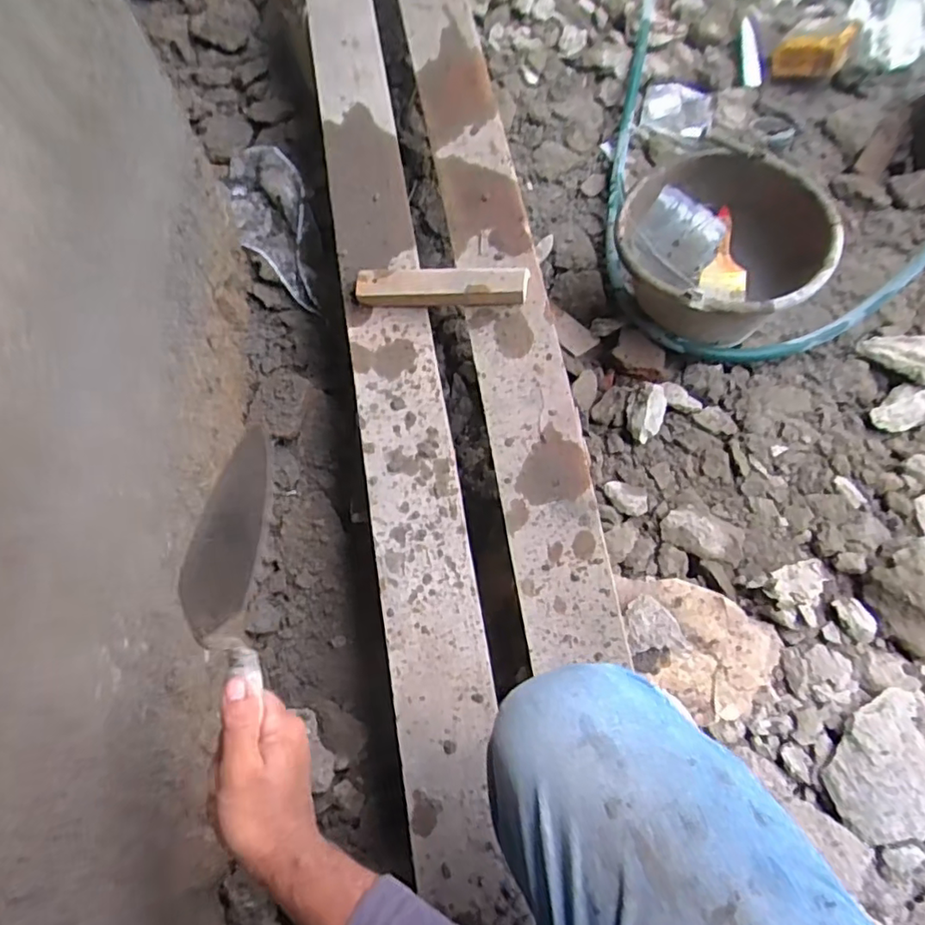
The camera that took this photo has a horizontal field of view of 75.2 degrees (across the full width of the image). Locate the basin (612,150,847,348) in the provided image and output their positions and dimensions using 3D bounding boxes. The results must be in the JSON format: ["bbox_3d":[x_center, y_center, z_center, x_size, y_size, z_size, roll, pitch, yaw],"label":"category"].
[{"bbox_3d":[0.364,-0.300,0.881,0.270,0.155,0.245,35,76,12],"label":"basin"}]

